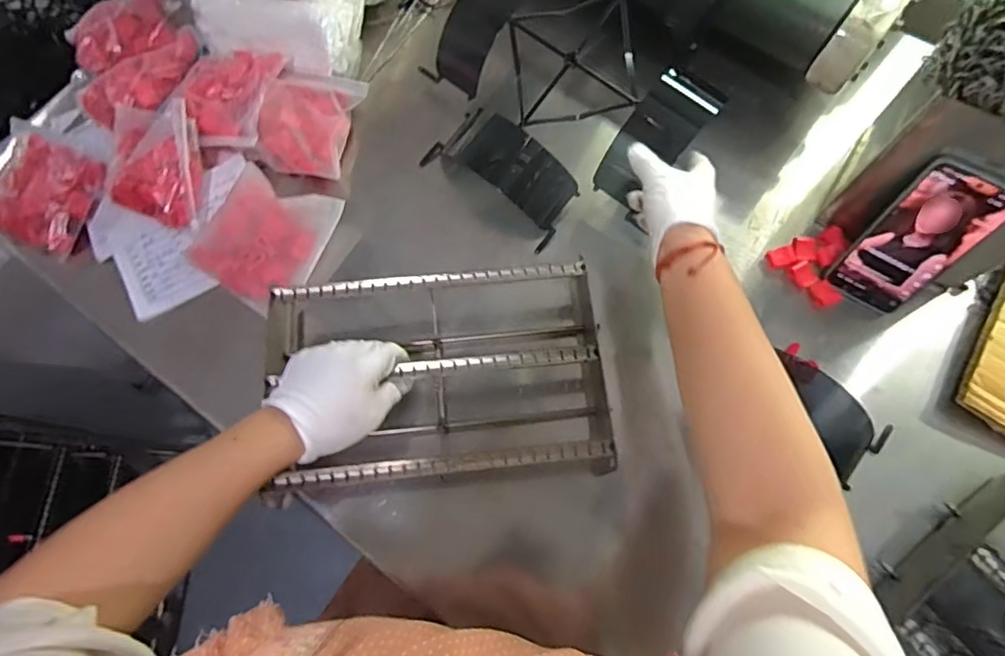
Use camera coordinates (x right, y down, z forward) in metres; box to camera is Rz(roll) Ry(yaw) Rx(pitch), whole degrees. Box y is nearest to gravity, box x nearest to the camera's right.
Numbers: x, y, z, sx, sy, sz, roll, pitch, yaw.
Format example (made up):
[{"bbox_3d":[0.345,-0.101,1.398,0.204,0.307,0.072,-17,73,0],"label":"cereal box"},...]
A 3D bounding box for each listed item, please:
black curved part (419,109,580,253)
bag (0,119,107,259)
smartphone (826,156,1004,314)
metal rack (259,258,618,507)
[{"bbox_3d":[0.004,-0.182,0.620,0.177,0.064,0.085,41,78,13],"label":"black curved part"},{"bbox_3d":[-0.526,-0.158,0.625,0.143,0.039,0.124,22,74,9],"label":"bag"},{"bbox_3d":[0.381,-0.077,0.519,0.075,0.160,0.016,34,56,15],"label":"smartphone"},{"bbox_3d":[-0.058,0.048,0.533,0.307,0.074,0.197,-5,72,0],"label":"metal rack"}]

